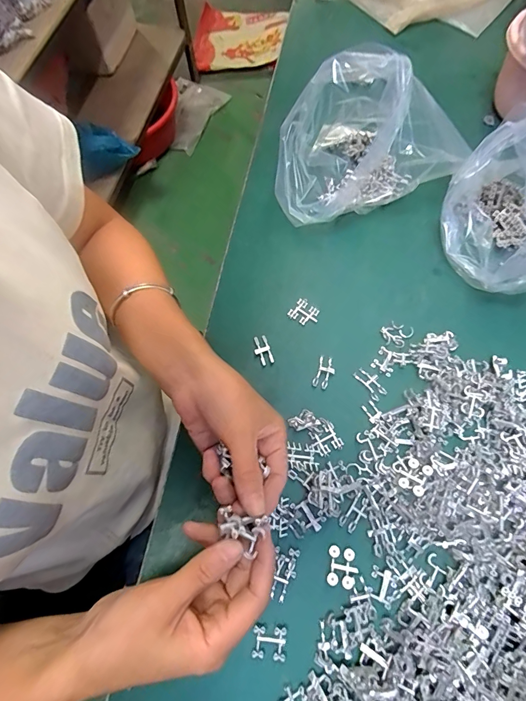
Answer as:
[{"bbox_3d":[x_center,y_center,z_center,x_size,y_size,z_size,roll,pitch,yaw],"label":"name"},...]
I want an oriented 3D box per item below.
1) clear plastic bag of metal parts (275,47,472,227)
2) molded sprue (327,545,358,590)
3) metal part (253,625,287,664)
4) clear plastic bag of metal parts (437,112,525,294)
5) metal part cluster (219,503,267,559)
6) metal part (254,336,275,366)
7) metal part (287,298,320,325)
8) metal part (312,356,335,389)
[{"bbox_3d":[0.103,-0.240,0.396,0.197,0.138,0.127,-21,69,-6],"label":"clear plastic bag of metal parts"},{"bbox_3d":[0.065,0.178,0.302,0.023,0.009,0.028,7,69,5],"label":"molded sprue"},{"bbox_3d":[0.005,0.227,0.286,0.025,0.007,0.022,4,69,4],"label":"metal part"},{"bbox_3d":[0.244,-0.133,0.360,0.102,0.122,0.137,-2,68,2],"label":"clear plastic bag of metal parts"},{"bbox_3d":[-0.015,0.113,0.233,0.031,0.012,0.021,16,70,9],"label":"metal part cluster"},{"bbox_3d":[-0.001,0.000,0.379,0.016,0.004,0.031,-18,69,-4],"label":"metal part"},{"bbox_3d":[0.045,-0.041,0.395,0.029,0.004,0.026,35,74,15],"label":"metal part"},{"bbox_3d":[0.062,0.022,0.369,0.018,0.005,0.032,17,70,9],"label":"metal part"}]

